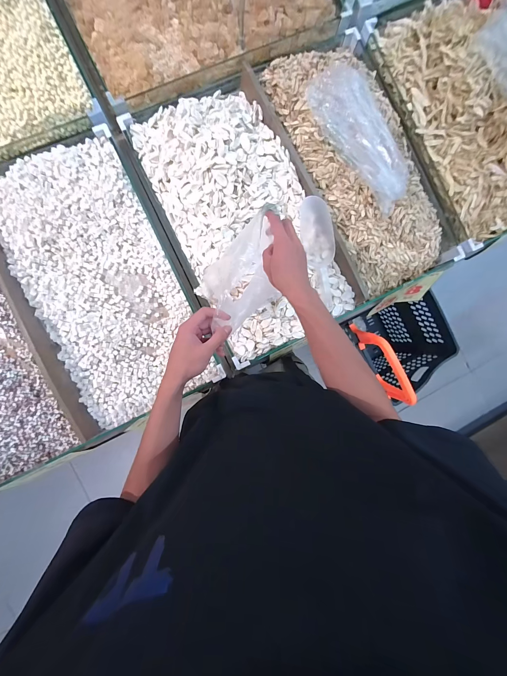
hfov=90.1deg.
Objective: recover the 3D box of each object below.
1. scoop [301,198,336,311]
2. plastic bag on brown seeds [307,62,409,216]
[{"bbox_3d":[0.186,-0.232,0.698,0.087,0.073,0.274,-8,88,-4],"label":"scoop"},{"bbox_3d":[0.280,-0.537,0.692,0.144,0.068,0.392,-26,89,-5],"label":"plastic bag on brown seeds"}]

